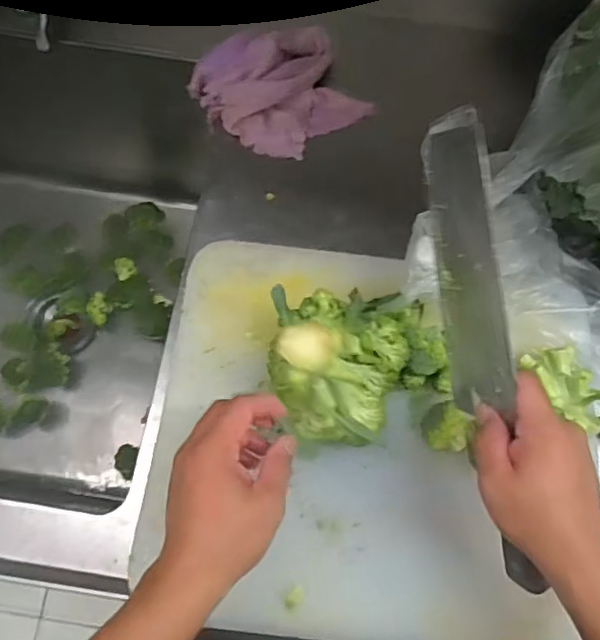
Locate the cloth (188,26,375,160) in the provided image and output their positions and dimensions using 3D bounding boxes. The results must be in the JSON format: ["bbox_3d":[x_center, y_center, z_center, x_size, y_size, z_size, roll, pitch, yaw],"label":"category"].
[{"bbox_3d":[-0.024,-0.264,0.638,0.160,0.050,0.147,-25,74,-9],"label":"cloth"}]

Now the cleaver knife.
[{"bbox_3d":[0.128,0.033,0.404,0.019,0.066,0.340,-13,104,-5],"label":"cleaver knife"}]

